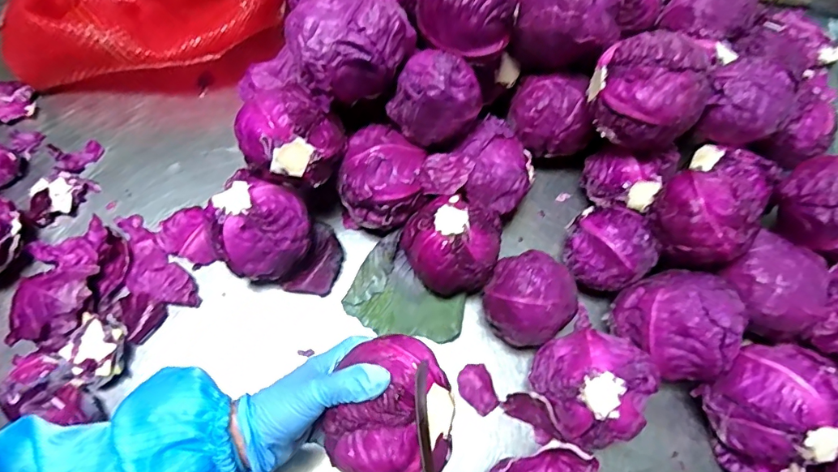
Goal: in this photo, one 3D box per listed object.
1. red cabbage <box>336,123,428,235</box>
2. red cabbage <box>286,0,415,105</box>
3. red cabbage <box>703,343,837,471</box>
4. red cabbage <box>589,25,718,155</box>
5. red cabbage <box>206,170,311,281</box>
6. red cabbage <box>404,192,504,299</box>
[{"bbox_3d":[-0.040,-0.063,0.568,0.096,0.107,0.097,1,65,-2],"label":"red cabbage"},{"bbox_3d":[-0.072,-0.209,0.508,0.126,0.085,0.110,-26,69,-13],"label":"red cabbage"},{"bbox_3d":[0.354,0.167,0.471,0.106,0.088,0.109,-4,65,-4],"label":"red cabbage"},{"bbox_3d":[0.249,-0.157,0.514,0.102,0.095,0.094,3,65,0],"label":"red cabbage"},{"bbox_3d":[-0.183,-0.012,0.551,0.105,0.093,0.112,-19,67,-10],"label":"red cabbage"},{"bbox_3d":[0.037,0.012,0.535,0.106,0.081,0.095,10,65,2],"label":"red cabbage"}]

